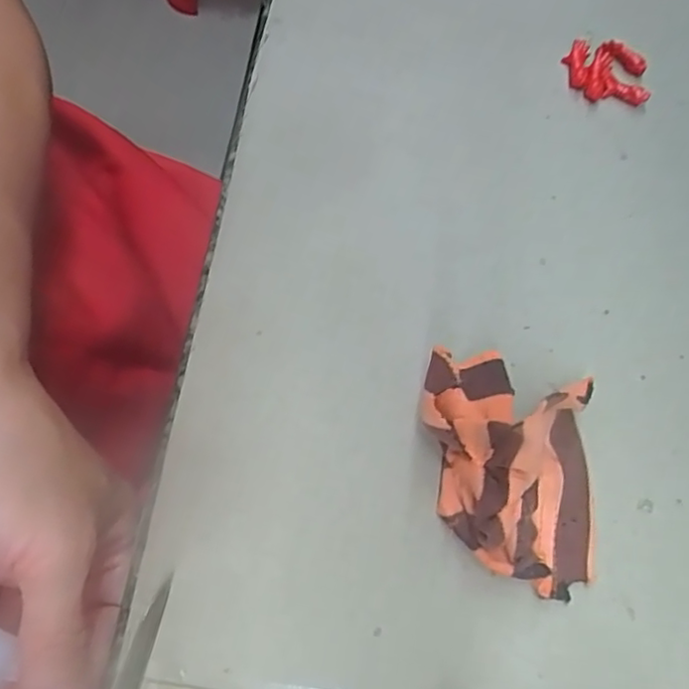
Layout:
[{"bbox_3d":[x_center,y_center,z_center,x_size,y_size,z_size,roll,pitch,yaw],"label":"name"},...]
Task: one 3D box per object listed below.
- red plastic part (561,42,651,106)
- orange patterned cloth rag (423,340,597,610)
[{"bbox_3d":[0.116,-0.120,0.270,0.035,0.012,0.025,7,71,3],"label":"red plastic part"},{"bbox_3d":[0.061,0.041,0.204,0.062,0.040,0.084,-8,71,-3],"label":"orange patterned cloth rag"}]

